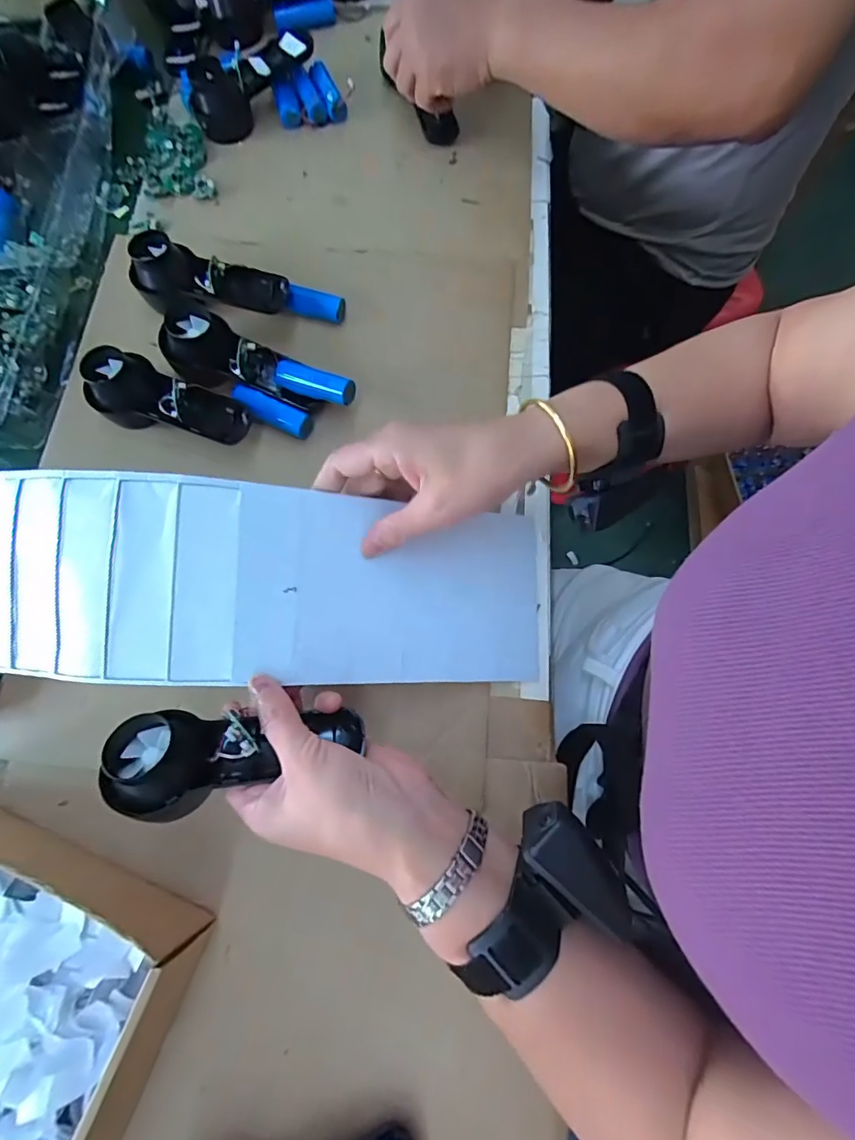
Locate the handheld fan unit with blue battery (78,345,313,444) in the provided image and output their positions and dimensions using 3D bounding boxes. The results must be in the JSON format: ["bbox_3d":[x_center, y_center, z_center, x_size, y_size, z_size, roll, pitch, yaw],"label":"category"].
[{"bbox_3d":[-0.198,-0.144,0.438,0.186,0.049,0.060,11,74,5],"label":"handheld fan unit with blue battery"}]

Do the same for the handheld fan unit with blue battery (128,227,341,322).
[{"bbox_3d":[-0.178,-0.257,0.468,0.190,0.051,0.062,17,74,7],"label":"handheld fan unit with blue battery"}]

